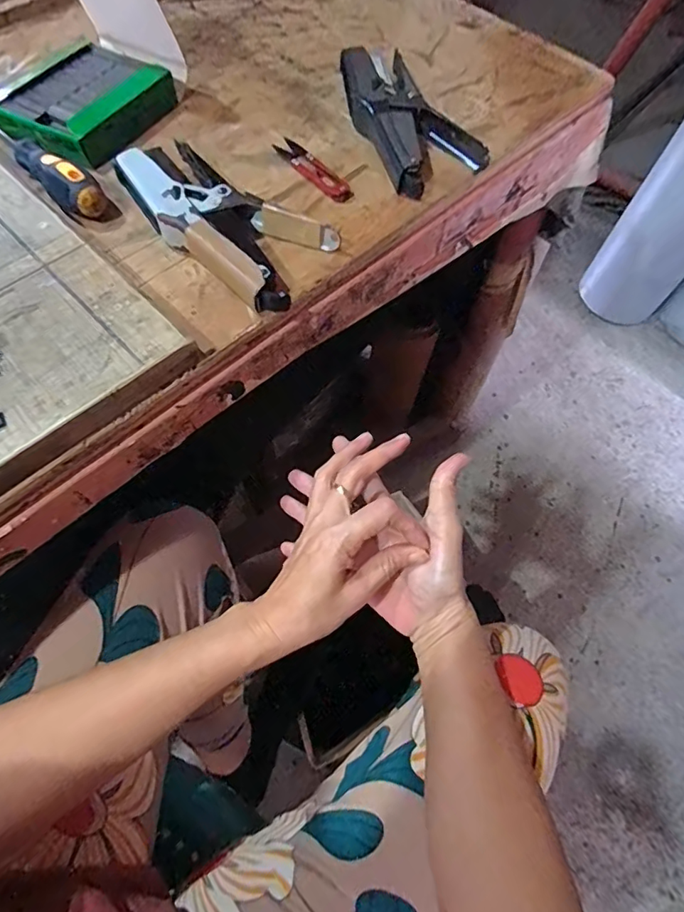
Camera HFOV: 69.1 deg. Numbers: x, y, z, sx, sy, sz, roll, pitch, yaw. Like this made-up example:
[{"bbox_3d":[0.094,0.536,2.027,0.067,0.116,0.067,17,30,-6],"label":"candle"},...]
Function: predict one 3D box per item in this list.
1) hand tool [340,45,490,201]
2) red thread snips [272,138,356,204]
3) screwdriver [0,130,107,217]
[{"bbox_3d":[0.063,-0.321,0.465,0.104,0.034,0.190,-18,65,-10],"label":"hand tool"},{"bbox_3d":[-0.027,-0.260,0.448,0.026,0.008,0.103,-33,68,-16],"label":"red thread snips"},{"bbox_3d":[-0.265,-0.249,0.418,0.173,0.029,0.027,35,68,16],"label":"screwdriver"}]

